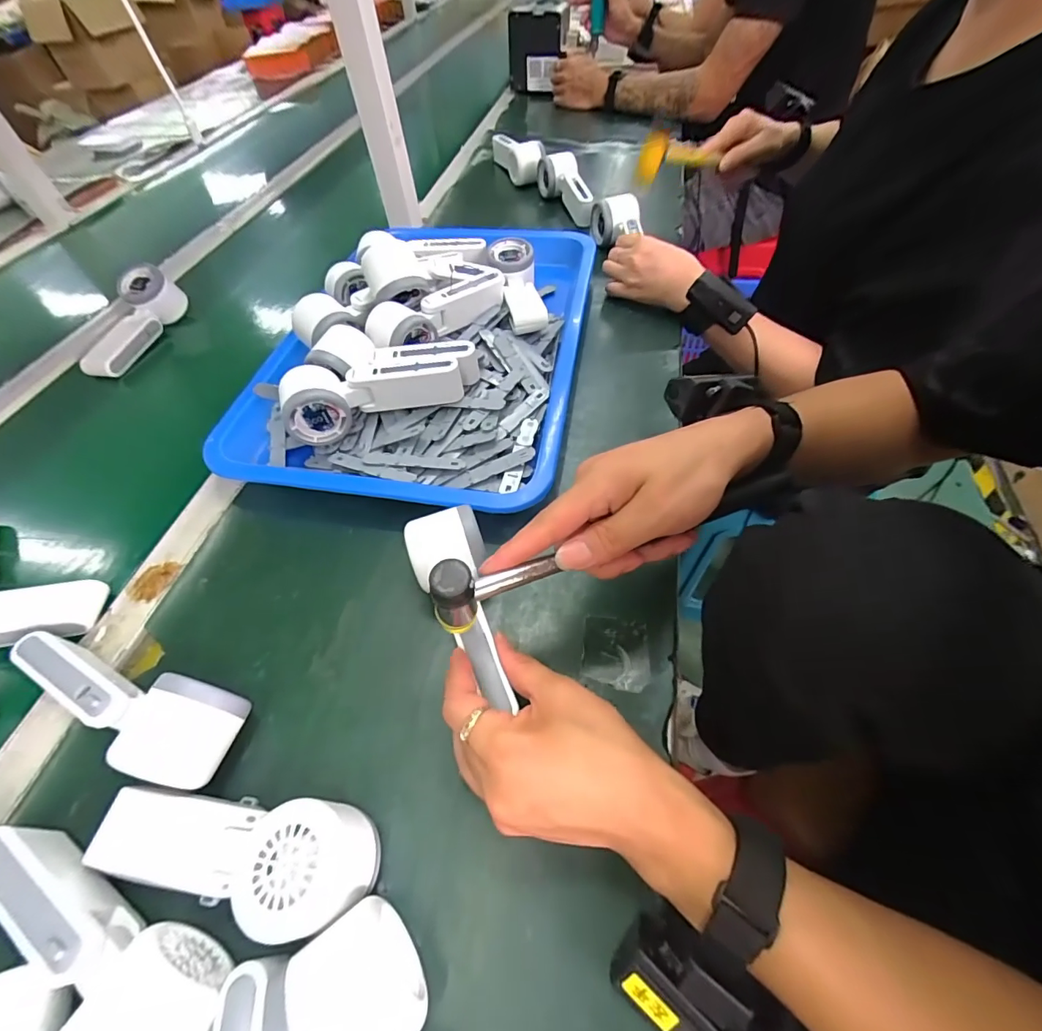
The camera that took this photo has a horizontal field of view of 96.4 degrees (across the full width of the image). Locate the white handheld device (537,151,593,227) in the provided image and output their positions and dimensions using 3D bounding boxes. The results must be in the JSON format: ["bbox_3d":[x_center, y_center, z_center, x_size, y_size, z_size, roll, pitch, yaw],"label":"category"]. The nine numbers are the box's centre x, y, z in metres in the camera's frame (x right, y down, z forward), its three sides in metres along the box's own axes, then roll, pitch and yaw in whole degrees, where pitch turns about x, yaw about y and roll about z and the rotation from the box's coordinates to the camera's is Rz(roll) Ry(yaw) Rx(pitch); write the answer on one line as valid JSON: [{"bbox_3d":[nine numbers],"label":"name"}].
[{"bbox_3d":[0.069,-0.500,0.722,0.058,0.066,0.155,-11,53,-3],"label":"white handheld device"}]

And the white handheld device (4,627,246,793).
[{"bbox_3d":[-0.256,0.125,0.299,0.158,0.051,0.055,11,55,13],"label":"white handheld device"}]

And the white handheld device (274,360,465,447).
[{"bbox_3d":[-0.139,-0.119,0.441,0.159,0.055,0.045,-18,54,-8],"label":"white handheld device"}]

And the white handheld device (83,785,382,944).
[{"bbox_3d":[-0.163,0.186,0.255,0.162,0.049,0.056,0,54,5],"label":"white handheld device"}]

